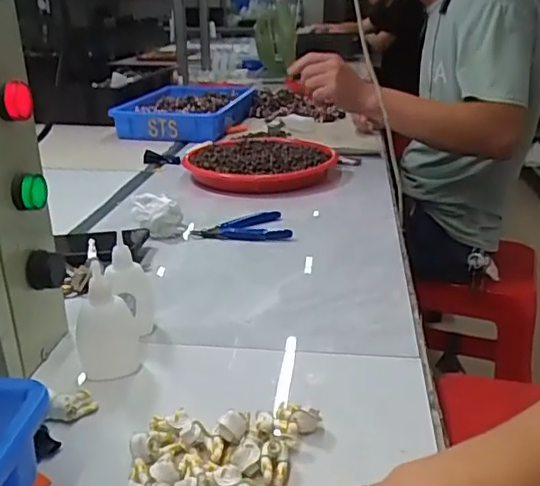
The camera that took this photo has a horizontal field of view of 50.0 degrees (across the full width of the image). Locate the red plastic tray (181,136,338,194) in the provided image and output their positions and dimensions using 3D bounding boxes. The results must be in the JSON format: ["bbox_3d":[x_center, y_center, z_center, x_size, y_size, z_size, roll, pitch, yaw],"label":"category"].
[{"bbox_3d":[-0.015,-0.142,0.985,0.235,0.043,0.237,3,22,6],"label":"red plastic tray"}]

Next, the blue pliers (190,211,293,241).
[{"bbox_3d":[-0.035,-0.021,0.748,0.122,0.015,0.084,1,22,2],"label":"blue pliers"}]

